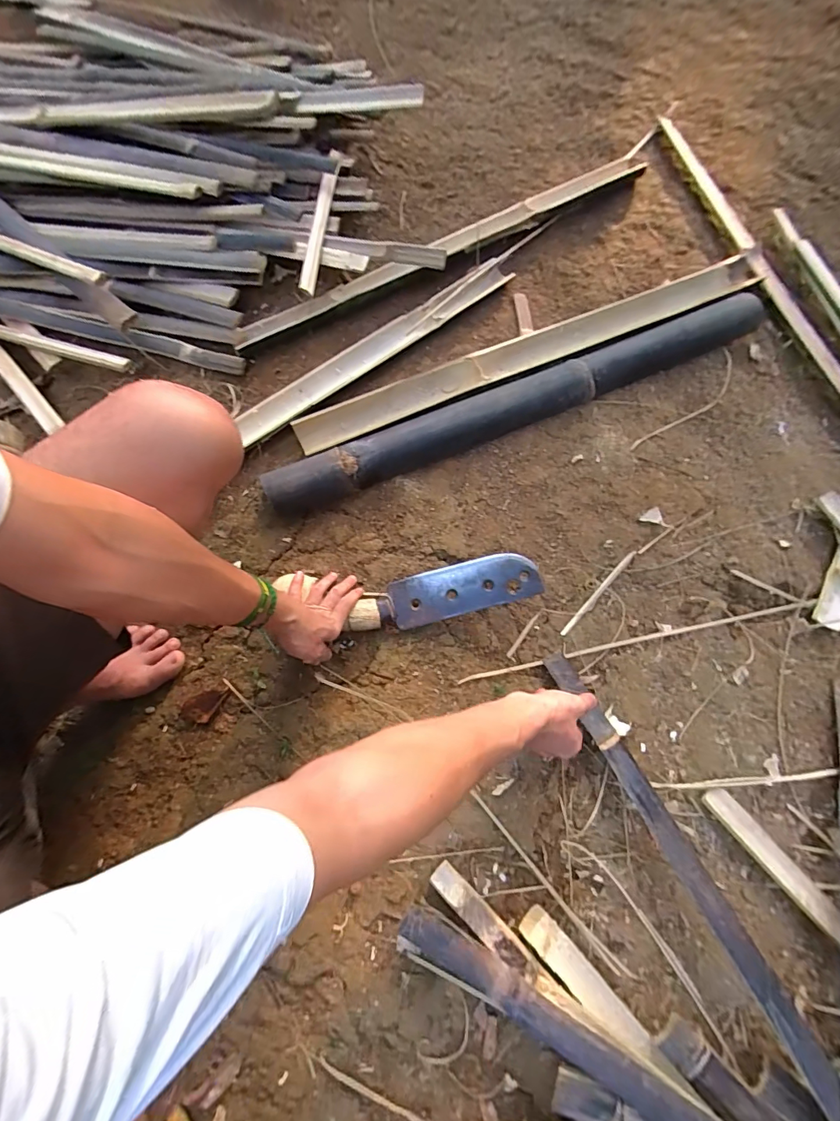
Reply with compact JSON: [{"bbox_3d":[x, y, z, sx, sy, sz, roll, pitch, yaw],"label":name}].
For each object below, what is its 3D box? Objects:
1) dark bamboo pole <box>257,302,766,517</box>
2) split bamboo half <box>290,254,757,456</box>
[{"bbox_3d":[0.192,-0.269,0.731,0.888,0.044,0.072,-23,76,-8],"label":"dark bamboo pole"},{"bbox_3d":[0.199,-0.360,0.762,0.855,0.033,0.064,-22,75,-8],"label":"split bamboo half"}]

